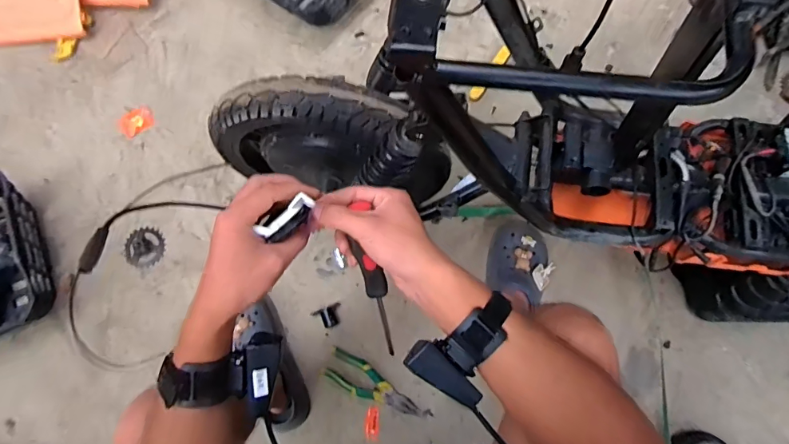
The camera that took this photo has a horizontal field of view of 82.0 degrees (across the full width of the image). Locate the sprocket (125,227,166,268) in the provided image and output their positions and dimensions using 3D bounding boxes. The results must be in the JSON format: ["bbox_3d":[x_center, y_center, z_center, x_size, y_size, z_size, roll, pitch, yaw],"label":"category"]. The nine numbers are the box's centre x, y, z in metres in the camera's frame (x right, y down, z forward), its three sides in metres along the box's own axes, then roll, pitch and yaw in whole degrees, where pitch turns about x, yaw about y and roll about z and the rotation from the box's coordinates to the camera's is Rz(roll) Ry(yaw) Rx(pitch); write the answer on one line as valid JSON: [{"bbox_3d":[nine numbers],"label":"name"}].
[{"bbox_3d":[-0.525,0.052,0.955,0.075,0.013,0.083,8,81,-13],"label":"sprocket"}]

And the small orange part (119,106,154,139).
[{"bbox_3d":[-0.578,-0.225,1.018,0.073,0.015,0.053,-34,78,-6],"label":"small orange part"}]

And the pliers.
[{"bbox_3d":[-0.033,0.317,0.859,0.214,0.023,0.061,30,79,8],"label":"pliers"}]

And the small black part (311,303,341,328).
[{"bbox_3d":[-0.130,0.187,0.894,0.057,0.015,0.039,-21,77,-4],"label":"small black part"}]

